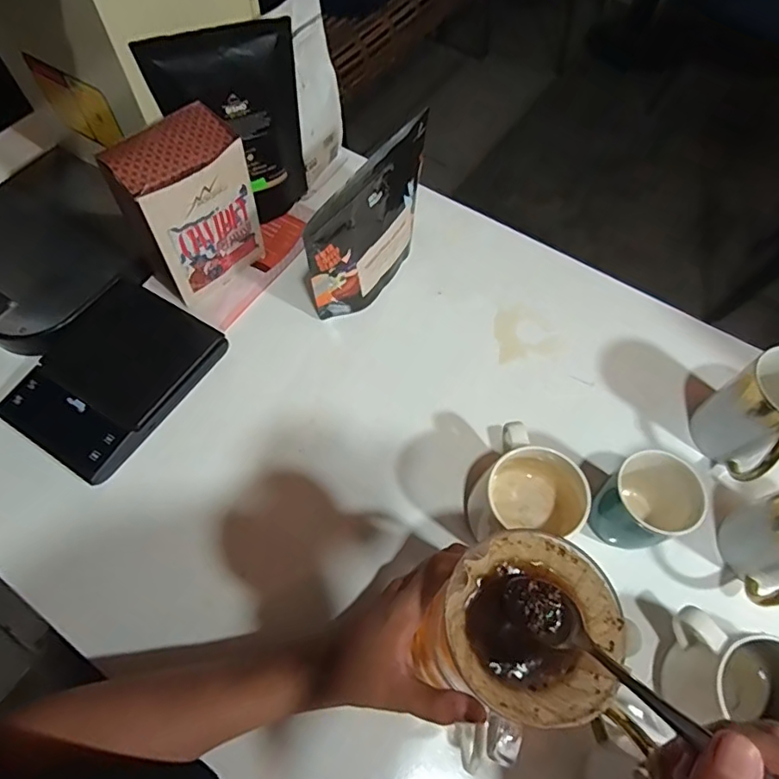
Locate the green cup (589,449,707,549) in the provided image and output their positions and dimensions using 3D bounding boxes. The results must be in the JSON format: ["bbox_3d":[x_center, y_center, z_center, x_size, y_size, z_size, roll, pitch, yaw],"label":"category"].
[{"bbox_3d":[0.215,0.093,0.433,0.079,0.072,0.064,-19,64,-11],"label":"green cup"}]

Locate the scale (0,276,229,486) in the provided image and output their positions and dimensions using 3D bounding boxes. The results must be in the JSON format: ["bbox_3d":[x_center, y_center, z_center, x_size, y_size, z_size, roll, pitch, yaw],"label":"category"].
[{"bbox_3d":[-0.270,-0.017,0.508,0.134,0.021,0.180,30,66,14],"label":"scale"}]

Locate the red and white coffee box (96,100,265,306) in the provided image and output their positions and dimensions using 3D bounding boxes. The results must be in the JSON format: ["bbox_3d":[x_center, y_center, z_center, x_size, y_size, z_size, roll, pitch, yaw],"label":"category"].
[{"bbox_3d":[-0.195,-0.175,0.514,0.113,0.161,0.080,-39,69,-19],"label":"red and white coffee box"}]

